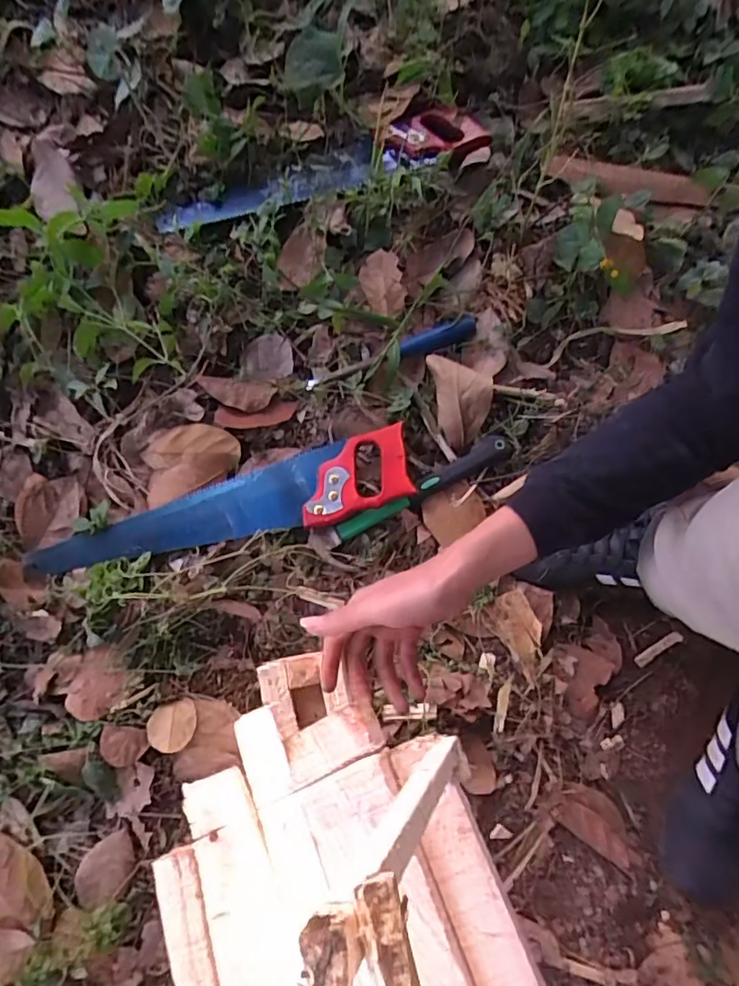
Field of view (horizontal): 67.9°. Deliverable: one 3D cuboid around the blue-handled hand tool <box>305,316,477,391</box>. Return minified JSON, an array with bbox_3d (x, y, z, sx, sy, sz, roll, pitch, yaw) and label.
[{"bbox_3d":[0.029,-0.180,0.696,0.230,0.018,0.028,-19,78,-5],"label":"blue-handled hand tool"}]

